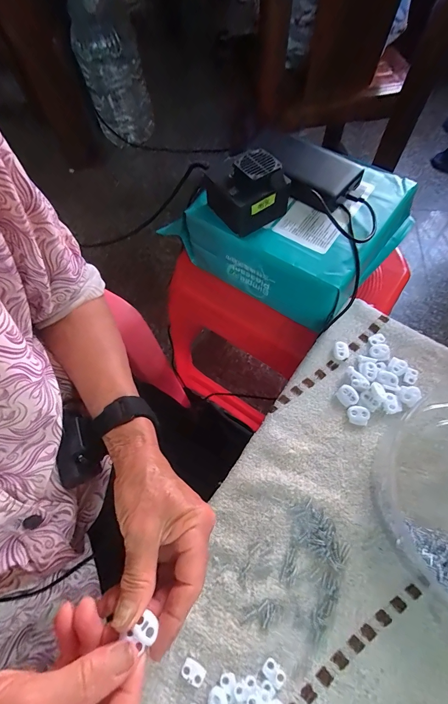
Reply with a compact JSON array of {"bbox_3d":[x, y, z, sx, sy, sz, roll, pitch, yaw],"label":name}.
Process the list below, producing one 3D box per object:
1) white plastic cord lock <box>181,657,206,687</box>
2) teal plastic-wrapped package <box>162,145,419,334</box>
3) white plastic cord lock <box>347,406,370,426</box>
[{"bbox_3d":[-0.025,0.257,0.255,0.019,0.004,0.014,26,65,15],"label":"white plastic cord lock"},{"bbox_3d":[0.098,-0.173,0.440,0.240,0.099,0.207,38,69,20],"label":"teal plastic-wrapped package"},{"bbox_3d":[0.141,0.066,0.332,0.021,0.004,0.019,1,61,3],"label":"white plastic cord lock"}]

